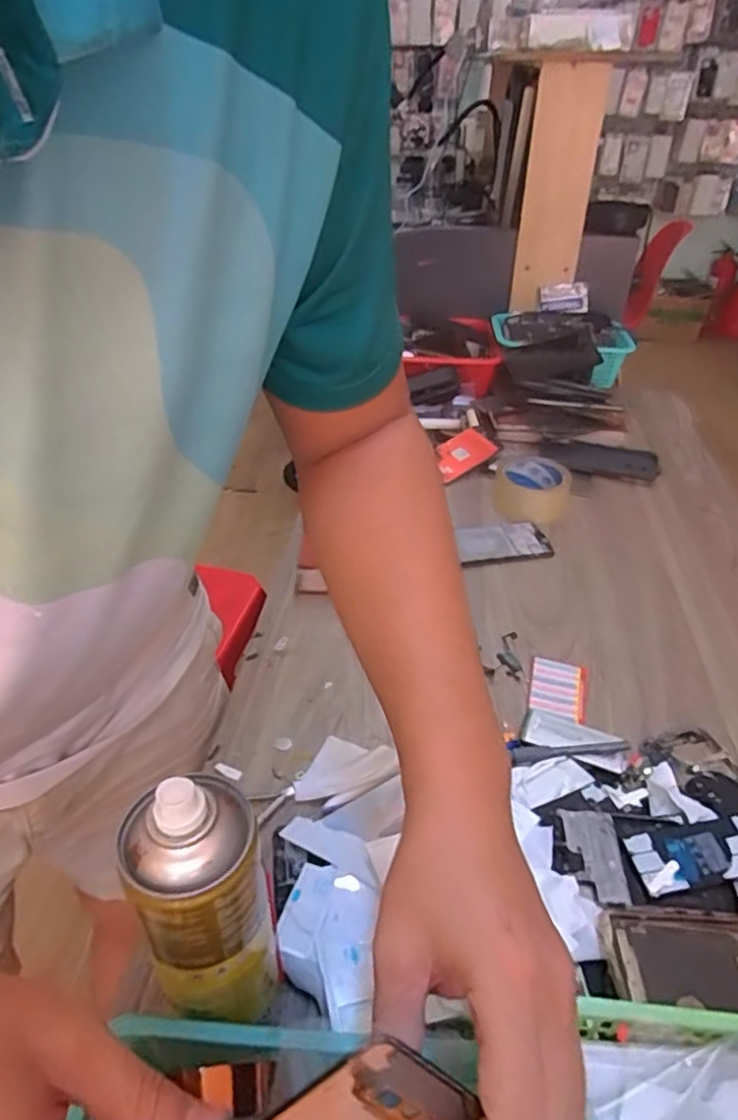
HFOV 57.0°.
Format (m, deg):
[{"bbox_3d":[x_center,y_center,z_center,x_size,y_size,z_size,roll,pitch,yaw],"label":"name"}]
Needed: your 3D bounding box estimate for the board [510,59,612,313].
[{"bbox_3d":[0.312,-0.605,1.128,0.109,0.355,0.025,1,35,0],"label":"board"}]

